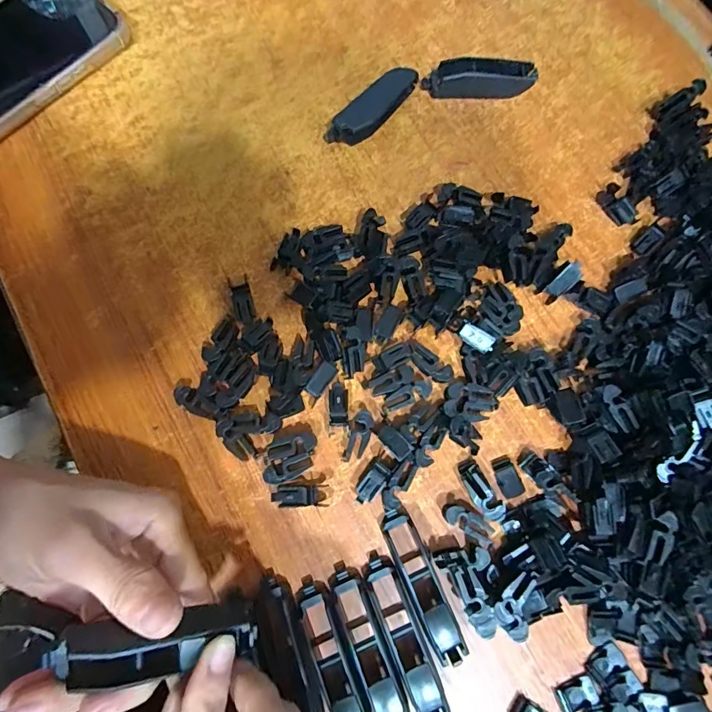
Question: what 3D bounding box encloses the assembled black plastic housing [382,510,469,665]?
[{"bbox_3d":[0.034,0.115,0.218,0.017,0.015,0.073,-23,77,-7],"label":"assembled black plastic housing"}]

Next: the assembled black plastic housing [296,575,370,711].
[{"bbox_3d":[-0.011,0.150,0.210,0.020,0.014,0.077,-20,77,-6],"label":"assembled black plastic housing"}]

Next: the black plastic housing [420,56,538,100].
[{"bbox_3d":[0.085,-0.192,0.295,0.074,0.018,0.020,-3,76,-2],"label":"black plastic housing"}]

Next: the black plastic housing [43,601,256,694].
[{"bbox_3d":[-0.077,0.111,0.162,0.073,0.012,0.022,-5,76,-14],"label":"black plastic housing"}]

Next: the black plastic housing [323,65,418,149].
[{"bbox_3d":[0.012,-0.165,0.285,0.019,0.019,0.074,43,79,9],"label":"black plastic housing"}]

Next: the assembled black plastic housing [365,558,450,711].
[{"bbox_3d":[0.024,0.140,0.212,0.017,0.014,0.073,-21,77,-7],"label":"assembled black plastic housing"}]

